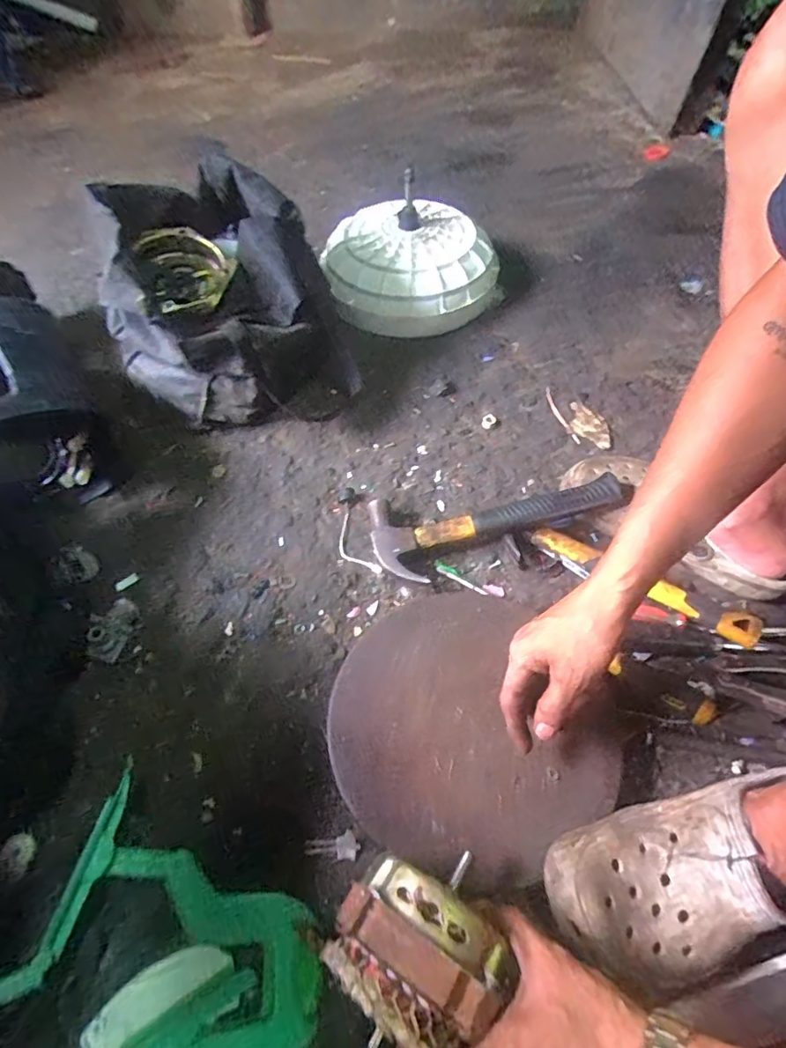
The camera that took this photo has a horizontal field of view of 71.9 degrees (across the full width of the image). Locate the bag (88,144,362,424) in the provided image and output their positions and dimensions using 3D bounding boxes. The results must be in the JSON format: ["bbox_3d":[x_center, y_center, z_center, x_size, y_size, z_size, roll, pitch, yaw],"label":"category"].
[{"bbox_3d":[-0.234,-0.281,0.725,0.254,0.237,0.297,-31,59,-22],"label":"bag"}]

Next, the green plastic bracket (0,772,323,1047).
[{"bbox_3d":[-0.150,0.292,0.363,0.198,0.111,0.144,30,58,20],"label":"green plastic bracket"}]

